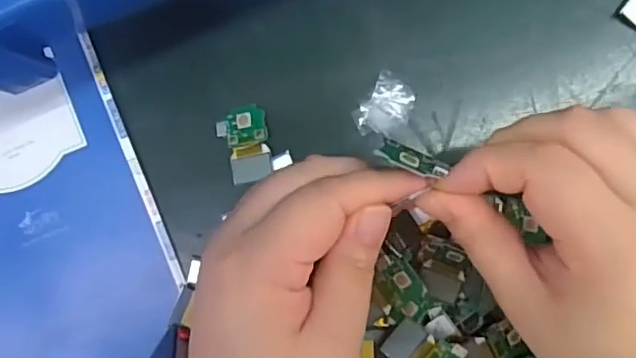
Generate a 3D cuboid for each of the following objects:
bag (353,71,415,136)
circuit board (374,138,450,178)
[{"bbox_3d":[0.034,-0.036,0.301,0.023,0.005,0.032,34,92,4],"label":"bag"},{"bbox_3d":[0.033,-0.009,0.215,0.023,0.014,0.004,25,125,10],"label":"circuit board"}]

